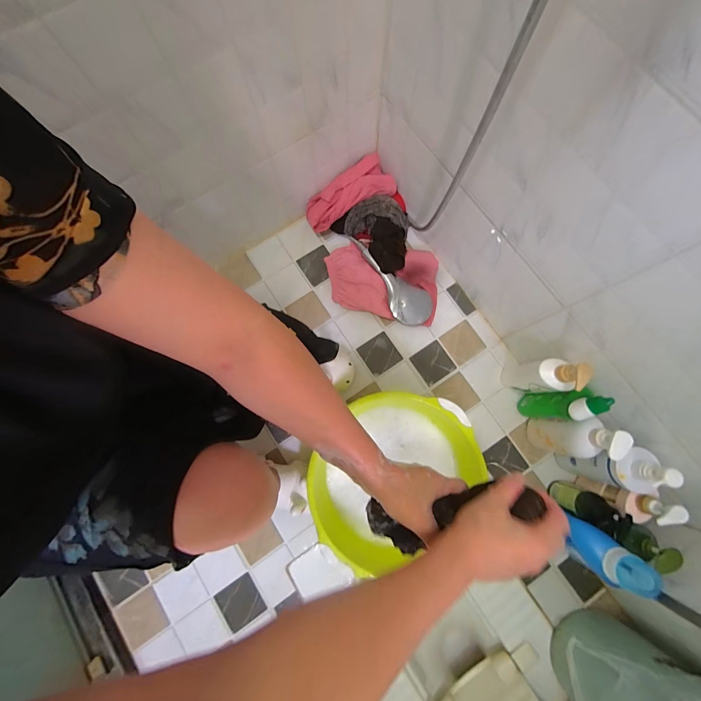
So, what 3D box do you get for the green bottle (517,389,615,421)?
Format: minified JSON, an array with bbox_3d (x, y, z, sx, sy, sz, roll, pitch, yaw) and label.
[{"bbox_3d":[0.453,0.119,0.667,0.052,0.226,0.057,-3,80,-1],"label":"green bottle"}]

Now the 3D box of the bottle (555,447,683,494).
[{"bbox_3d":[0.528,0.234,0.632,0.072,0.248,0.084,12,80,2],"label":"bottle"}]

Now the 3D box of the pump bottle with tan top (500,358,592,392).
[{"bbox_3d":[0.418,0.060,0.681,0.055,0.240,0.067,-6,80,-1],"label":"pump bottle with tan top"}]

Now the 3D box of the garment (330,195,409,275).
[{"bbox_3d":[0.076,-0.320,0.806,0.149,0.073,0.228,-44,83,-7],"label":"garment"}]

